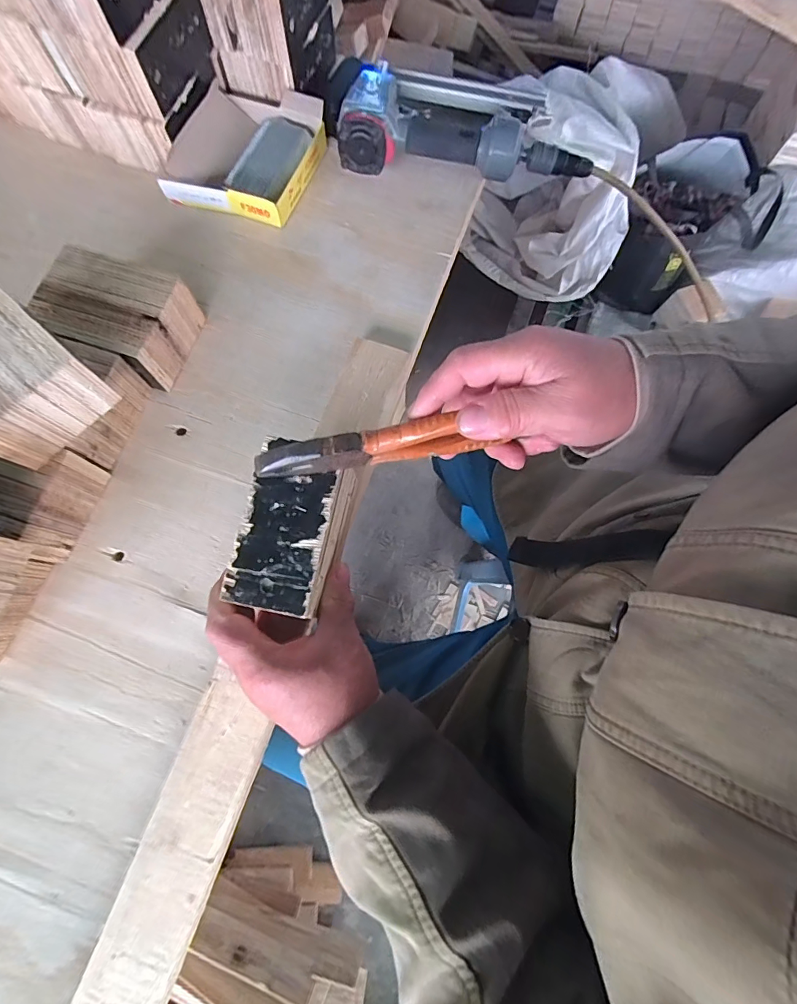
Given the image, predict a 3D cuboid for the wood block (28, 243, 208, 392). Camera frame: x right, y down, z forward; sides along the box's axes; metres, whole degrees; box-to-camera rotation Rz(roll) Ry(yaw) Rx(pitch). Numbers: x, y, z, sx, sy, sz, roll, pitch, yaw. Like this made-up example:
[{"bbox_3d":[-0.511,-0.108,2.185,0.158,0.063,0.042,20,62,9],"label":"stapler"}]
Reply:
[{"bbox_3d":[-0.269,-0.179,0.440,0.124,0.063,0.093,21,76,5],"label":"wood block"}]

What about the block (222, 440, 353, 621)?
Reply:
[{"bbox_3d":[-0.076,0.021,0.335,0.064,0.057,0.115,12,77,3],"label":"block"}]

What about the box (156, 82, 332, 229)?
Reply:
[{"bbox_3d":[-0.170,-0.396,0.508,0.147,0.040,0.147,15,77,4],"label":"box"}]

